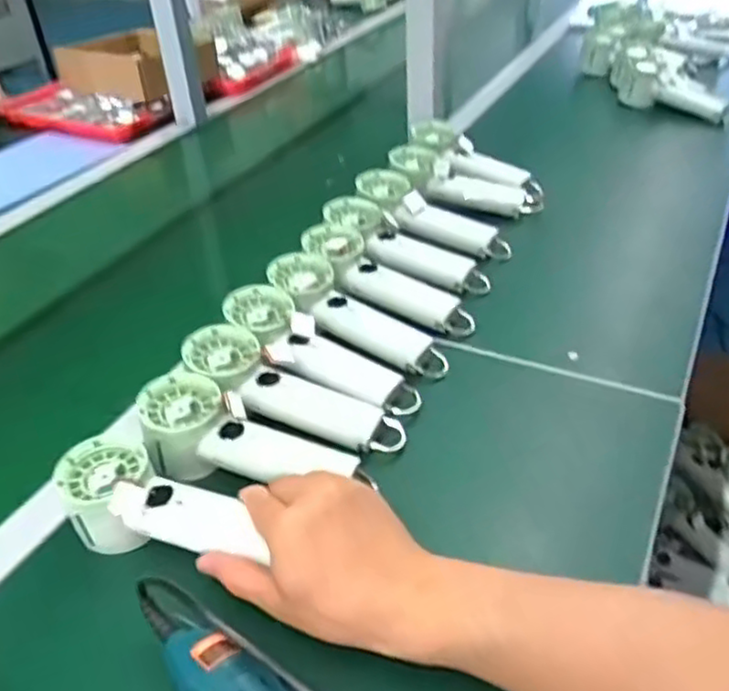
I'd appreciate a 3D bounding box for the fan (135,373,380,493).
[{"bbox_3d":[-0.090,0.069,0.544,0.172,0.050,0.068,5,39,11],"label":"fan"}]

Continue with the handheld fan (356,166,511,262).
[{"bbox_3d":[0.076,-0.151,0.816,0.196,0.031,0.049,32,48,15],"label":"handheld fan"}]

